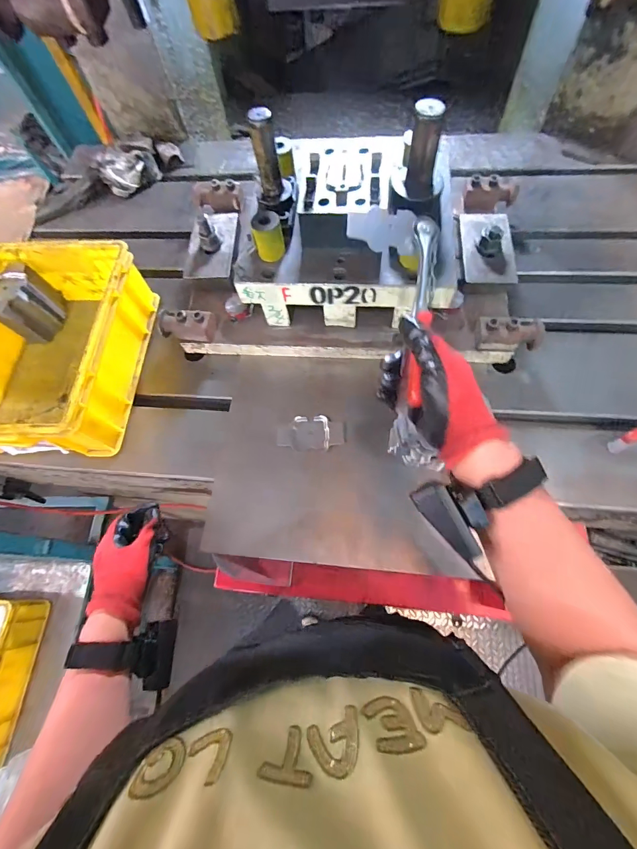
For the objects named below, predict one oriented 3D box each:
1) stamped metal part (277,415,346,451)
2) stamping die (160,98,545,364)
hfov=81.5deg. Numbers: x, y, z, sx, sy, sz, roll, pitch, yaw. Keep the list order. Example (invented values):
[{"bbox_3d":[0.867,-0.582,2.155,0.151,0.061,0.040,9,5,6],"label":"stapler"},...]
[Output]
[{"bbox_3d":[-0.011,0.013,0.567,0.100,0.004,0.056,-2,68,4],"label":"stamped metal part"},{"bbox_3d":[0.042,-0.302,0.591,0.579,0.230,0.345,2,68,6],"label":"stamping die"}]

